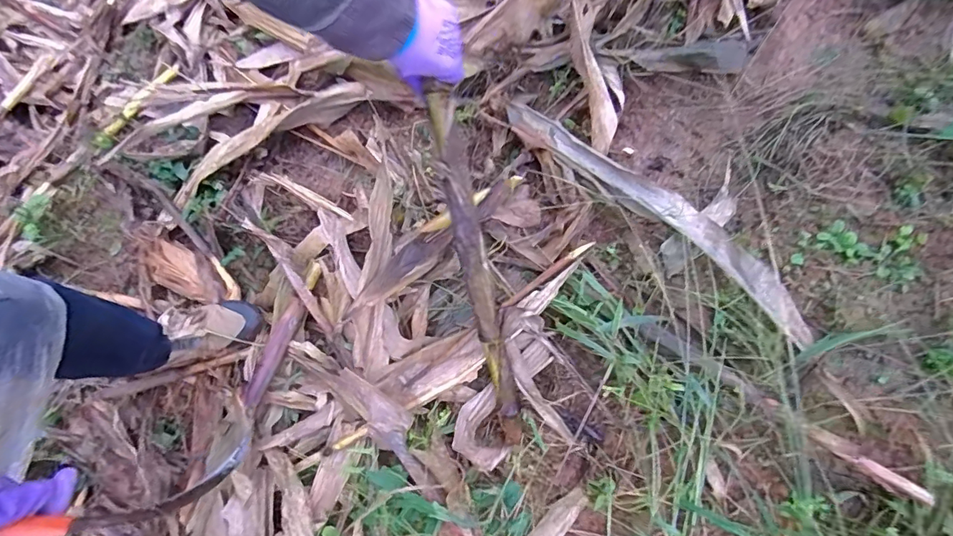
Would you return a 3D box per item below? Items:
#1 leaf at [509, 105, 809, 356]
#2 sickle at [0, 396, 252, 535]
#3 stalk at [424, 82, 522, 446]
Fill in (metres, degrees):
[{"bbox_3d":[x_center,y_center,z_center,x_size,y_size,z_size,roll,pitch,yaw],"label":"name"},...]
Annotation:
[{"bbox_3d":[0.259,-0.108,0.734,0.083,0.092,0.596,-43,76,-11],"label":"leaf"},{"bbox_3d":[-0.343,0.182,0.400,0.281,0.028,0.083,5,66,-40],"label":"sickle"},{"bbox_3d":[0.005,0.021,0.627,0.036,0.038,0.489,-13,107,-3],"label":"stalk"}]

